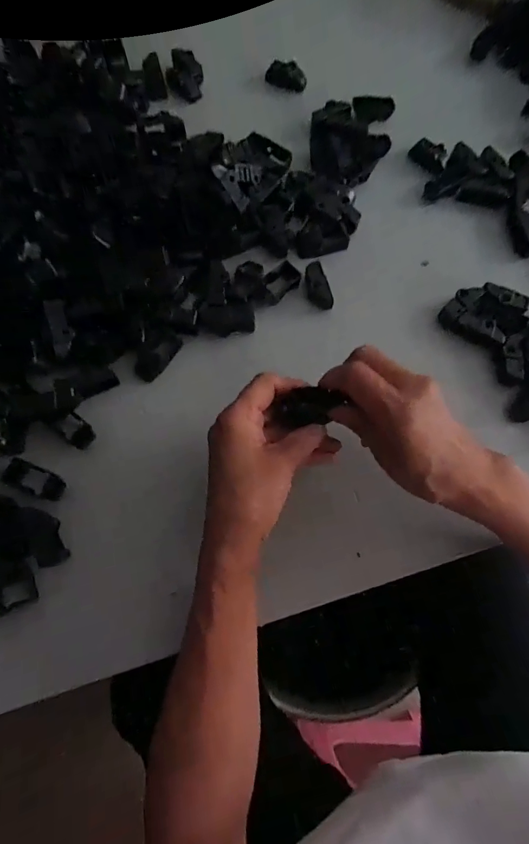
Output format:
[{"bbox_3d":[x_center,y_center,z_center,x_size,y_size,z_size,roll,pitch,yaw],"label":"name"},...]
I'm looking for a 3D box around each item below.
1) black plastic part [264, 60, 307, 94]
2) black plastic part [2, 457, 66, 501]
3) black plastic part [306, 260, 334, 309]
[{"bbox_3d":[0.025,-0.389,0.479,0.046,0.012,0.025,18,74,5],"label":"black plastic part"},{"bbox_3d":[-0.184,0.047,0.341,0.047,0.008,0.021,23,74,6],"label":"black plastic part"},{"bbox_3d":[0.050,-0.128,0.399,0.018,0.010,0.045,-19,88,-6],"label":"black plastic part"}]

